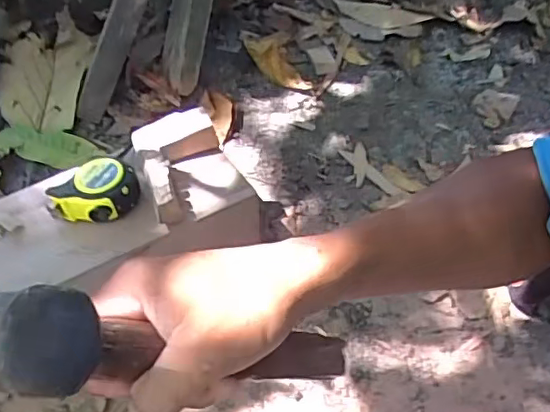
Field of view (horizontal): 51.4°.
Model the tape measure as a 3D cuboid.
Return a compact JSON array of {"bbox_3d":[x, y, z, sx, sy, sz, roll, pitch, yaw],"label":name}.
[{"bbox_3d":[-0.226,-0.019,0.721,0.106,0.055,0.074,5,50,8],"label":"tape measure"}]

